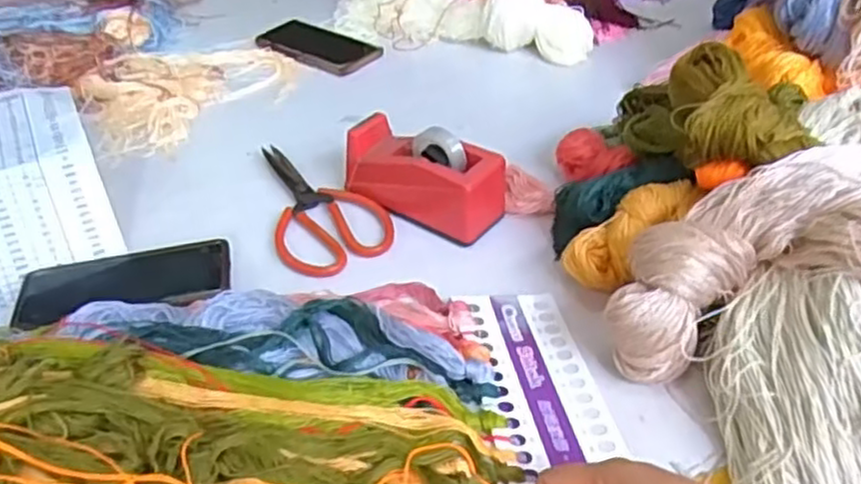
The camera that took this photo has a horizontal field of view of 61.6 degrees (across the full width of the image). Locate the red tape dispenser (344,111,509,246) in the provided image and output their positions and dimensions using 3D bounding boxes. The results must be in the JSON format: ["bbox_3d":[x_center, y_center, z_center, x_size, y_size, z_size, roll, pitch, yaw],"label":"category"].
[{"bbox_3d":[-0.008,-0.061,0.652,0.149,0.069,0.063,25,47,29],"label":"red tape dispenser"}]

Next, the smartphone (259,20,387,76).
[{"bbox_3d":[-0.146,-0.252,0.930,0.165,0.007,0.087,25,47,29],"label":"smartphone"}]

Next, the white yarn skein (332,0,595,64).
[{"bbox_3d":[0.032,-0.295,0.933,0.349,0.060,0.098,15,43,20],"label":"white yarn skein"}]

